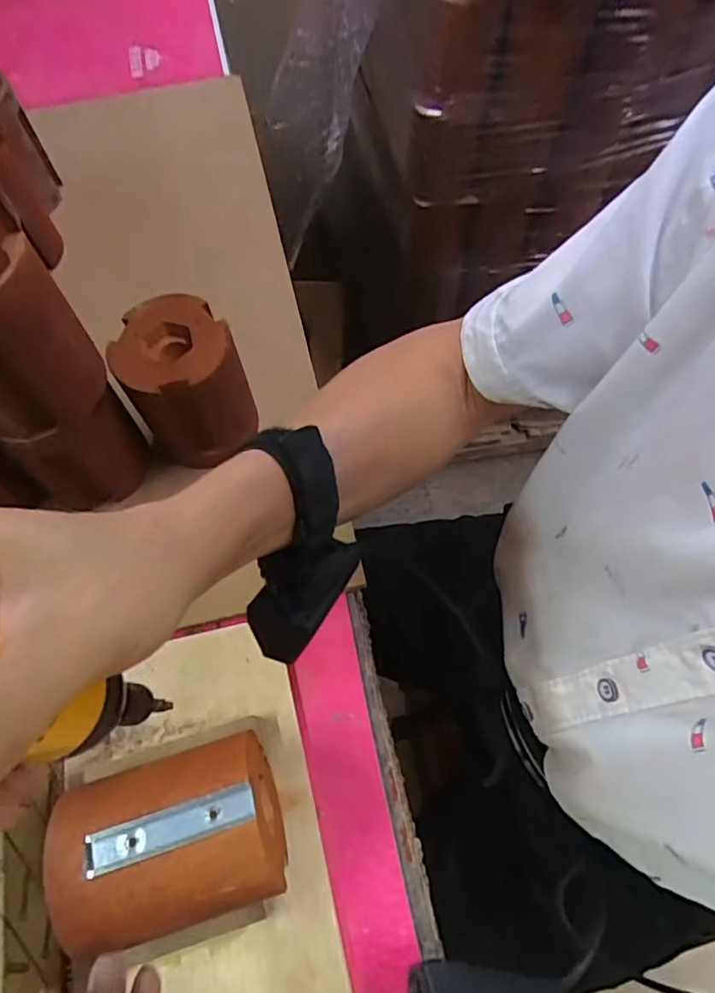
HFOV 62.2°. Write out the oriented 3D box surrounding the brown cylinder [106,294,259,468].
[{"bbox_3d":[-0.119,-0.078,0.414,0.076,0.096,0.068,-24,66,-11],"label":"brown cylinder"}]

